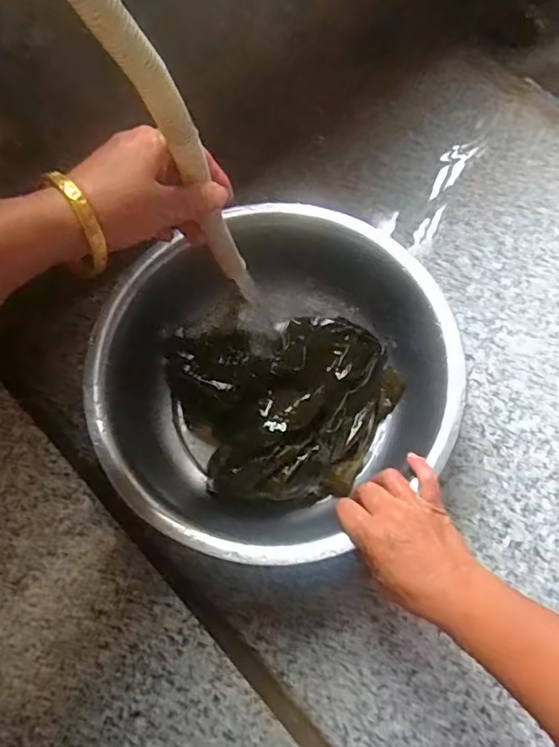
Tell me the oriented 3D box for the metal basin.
[{"bbox_3d":[0.000,0.009,0.533,0.333,0.101,0.314,0,69,0],"label":"metal basin"}]

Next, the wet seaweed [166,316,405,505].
[{"bbox_3d":[0.007,0.029,0.545,0.228,0.060,0.195,-9,69,-3],"label":"wet seaweed"}]

